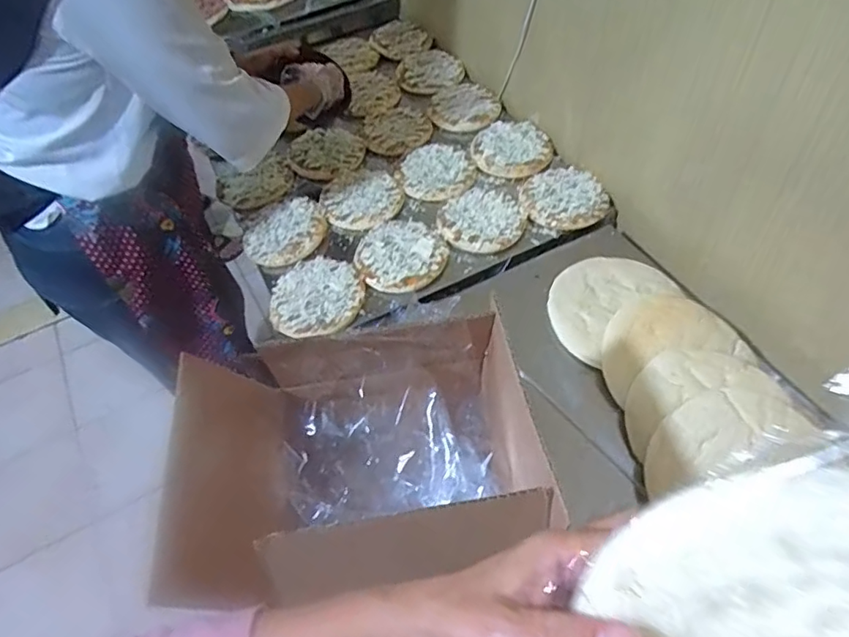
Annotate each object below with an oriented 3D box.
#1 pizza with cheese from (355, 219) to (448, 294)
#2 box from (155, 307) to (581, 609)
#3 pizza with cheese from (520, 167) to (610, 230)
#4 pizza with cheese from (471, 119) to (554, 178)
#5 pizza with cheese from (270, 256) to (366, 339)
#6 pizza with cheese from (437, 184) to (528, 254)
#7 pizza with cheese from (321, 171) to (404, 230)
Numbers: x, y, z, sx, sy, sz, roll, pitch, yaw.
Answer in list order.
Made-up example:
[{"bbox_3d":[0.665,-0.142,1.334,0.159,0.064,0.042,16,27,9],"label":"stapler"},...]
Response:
[{"bbox_3d":[-0.041,-0.108,0.921,0.144,0.013,0.143,-3,52,3],"label":"pizza with cheese"},{"bbox_3d":[-0.057,0.135,0.523,0.282,0.176,0.210,-12,52,-4],"label":"box"},{"bbox_3d":[0.245,-0.217,0.987,0.143,0.012,0.137,0,53,5],"label":"pizza with cheese"},{"bbox_3d":[0.169,-0.330,1.094,0.149,0.028,0.135,0,53,5],"label":"pizza with cheese"},{"bbox_3d":[-0.168,-0.035,0.884,0.139,0.017,0.153,5,53,9],"label":"pizza with cheese"},{"bbox_3d":[0.102,-0.179,0.964,0.137,0.016,0.156,34,62,27],"label":"pizza with cheese"},{"bbox_3d":[-0.112,-0.219,1.020,0.140,0.015,0.150,-3,52,3],"label":"pizza with cheese"}]

